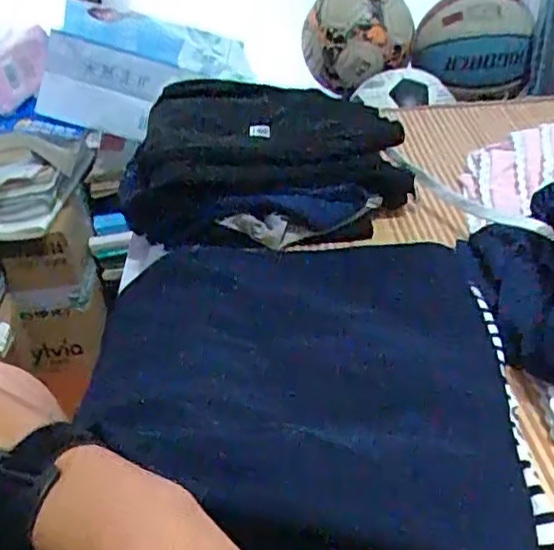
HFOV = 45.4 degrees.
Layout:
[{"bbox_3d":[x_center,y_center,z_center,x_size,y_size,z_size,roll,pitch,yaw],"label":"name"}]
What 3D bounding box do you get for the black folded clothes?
[{"bbox_3d":[-0.022,-0.131,0.703,0.285,0.087,0.251,-7,33,-6],"label":"black folded clothes"}]

